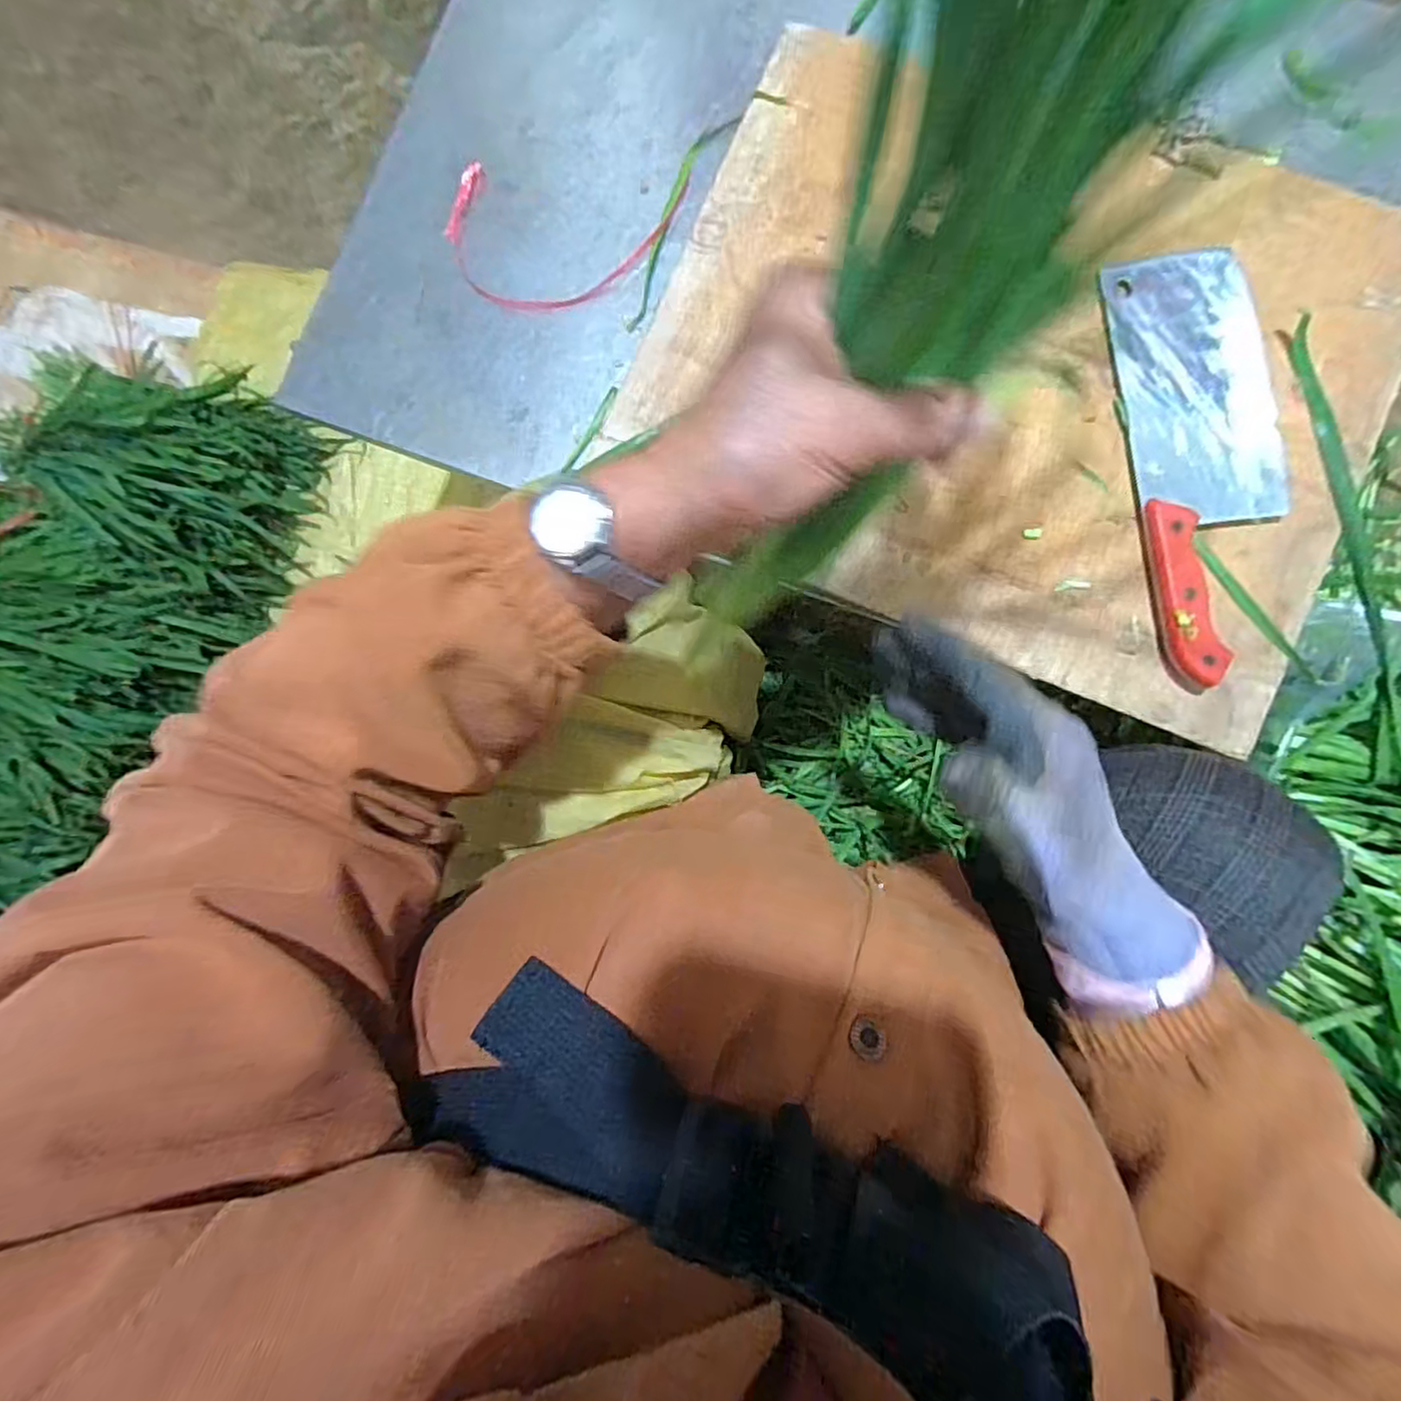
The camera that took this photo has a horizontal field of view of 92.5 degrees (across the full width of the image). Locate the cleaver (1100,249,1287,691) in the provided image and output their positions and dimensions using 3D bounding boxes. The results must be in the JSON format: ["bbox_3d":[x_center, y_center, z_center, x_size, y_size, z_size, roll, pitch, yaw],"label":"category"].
[{"bbox_3d":[0.342,-0.163,0.447,0.097,0.023,0.291,-6,85,4],"label":"cleaver"}]

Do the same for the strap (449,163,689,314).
[{"bbox_3d":[-0.111,-0.360,0.524,0.182,0.005,0.110,12,86,5],"label":"strap"}]

